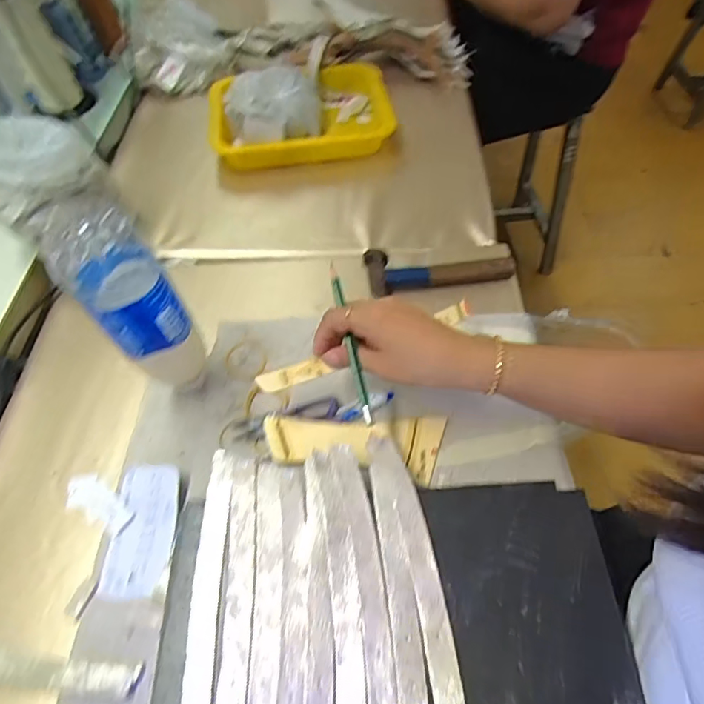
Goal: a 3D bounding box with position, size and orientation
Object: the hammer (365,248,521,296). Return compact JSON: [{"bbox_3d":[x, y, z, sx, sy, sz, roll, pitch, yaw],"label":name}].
[{"bbox_3d":[0.096,-0.092,0.554,0.157,0.038,0.056,-10,55,-3],"label":"hammer"}]

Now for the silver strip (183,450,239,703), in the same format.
[{"bbox_3d":[-0.100,0.164,0.354,0.019,0.006,0.195,-3,57,2],"label":"silver strip"}]

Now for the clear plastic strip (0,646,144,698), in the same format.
[{"bbox_3d":[-0.250,0.230,0.366,0.195,0.008,0.031,5,53,9],"label":"clear plastic strip"}]

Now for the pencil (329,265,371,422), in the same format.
[{"bbox_3d":[-0.002,-0.009,0.422,0.007,0.010,0.142,-12,74,-4],"label":"pencil"}]

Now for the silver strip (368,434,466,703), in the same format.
[{"bbox_3d":[0.045,0.142,0.353,0.024,0.004,0.192,-11,55,-5],"label":"silver strip"}]

